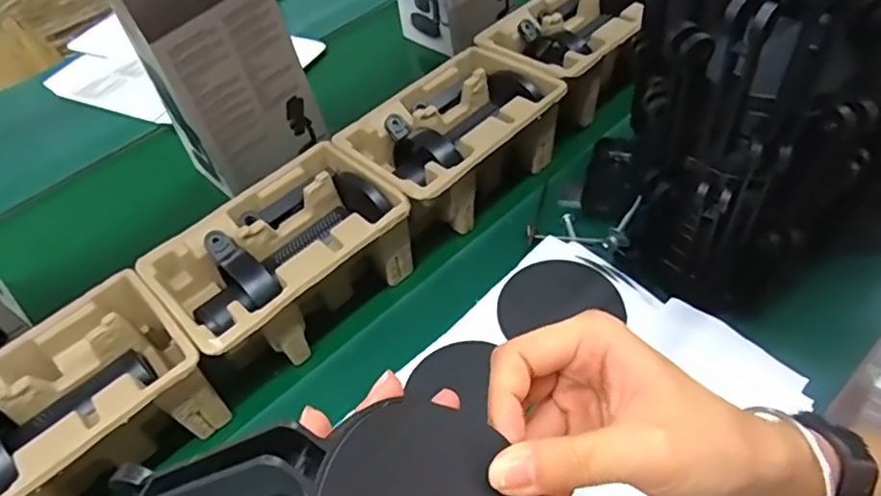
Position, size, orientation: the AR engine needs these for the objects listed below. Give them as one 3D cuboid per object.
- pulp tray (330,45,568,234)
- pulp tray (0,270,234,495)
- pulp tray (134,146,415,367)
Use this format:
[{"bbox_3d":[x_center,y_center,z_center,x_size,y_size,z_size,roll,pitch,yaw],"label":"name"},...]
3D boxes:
[{"bbox_3d":[0.017,-0.114,0.655,0.226,0.103,0.145,-37,53,-26],"label":"pulp tray"},{"bbox_3d":[-0.318,0.148,0.497,0.156,0.097,0.233,32,57,31],"label":"pulp tray"},{"bbox_3d":[-0.147,0.019,0.579,0.221,0.103,0.142,-37,53,-26],"label":"pulp tray"}]

